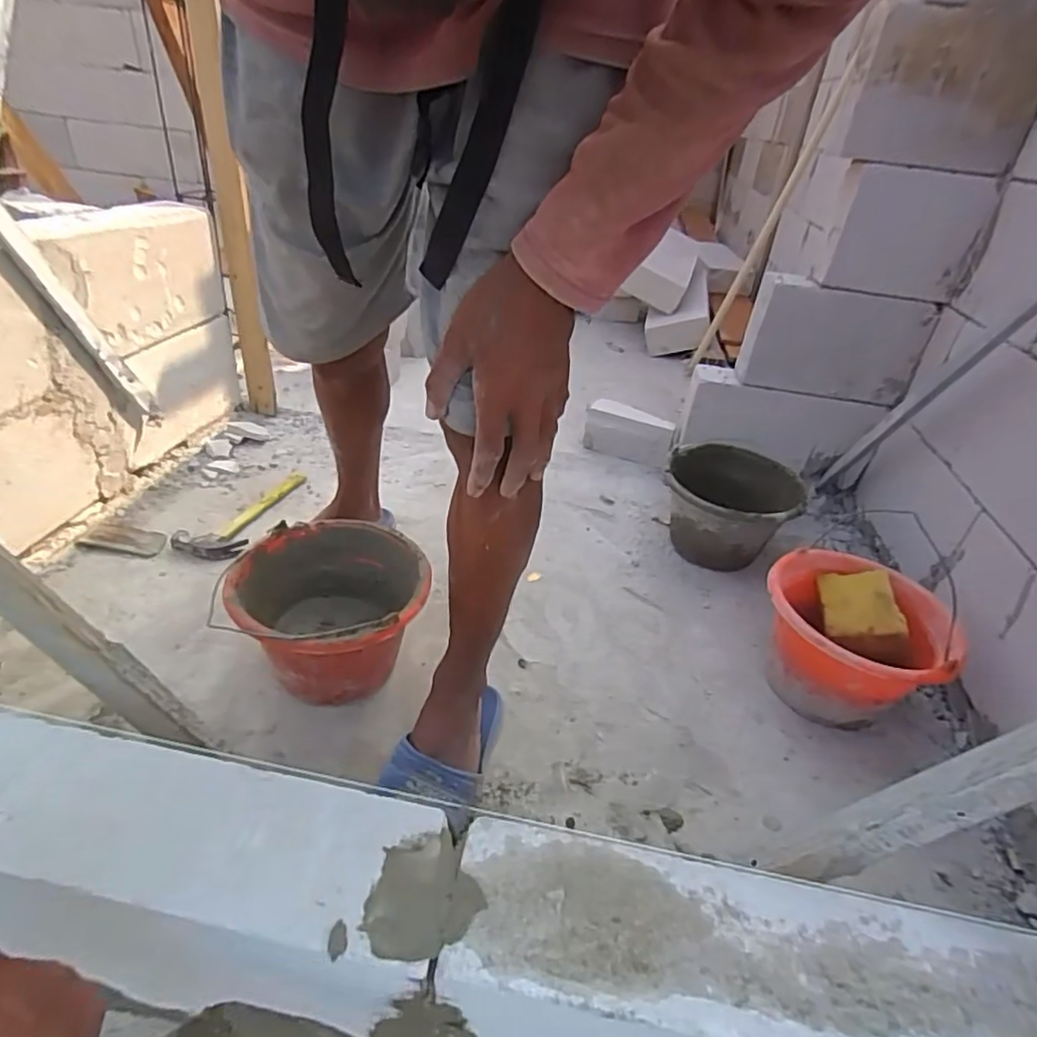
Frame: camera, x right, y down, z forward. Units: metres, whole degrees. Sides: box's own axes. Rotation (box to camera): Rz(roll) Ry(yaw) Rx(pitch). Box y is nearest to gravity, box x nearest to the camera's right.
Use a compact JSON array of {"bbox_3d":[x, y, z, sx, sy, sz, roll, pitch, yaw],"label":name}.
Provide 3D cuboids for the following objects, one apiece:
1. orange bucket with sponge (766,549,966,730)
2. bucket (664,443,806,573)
[{"bbox_3d":[0.461,0.179,0.864,0.238,0.167,0.232,4,34,-3],"label":"orange bucket with sponge"},{"bbox_3d":[0.379,-0.012,1.135,0.227,0.165,0.227,16,35,14],"label":"bucket"}]

